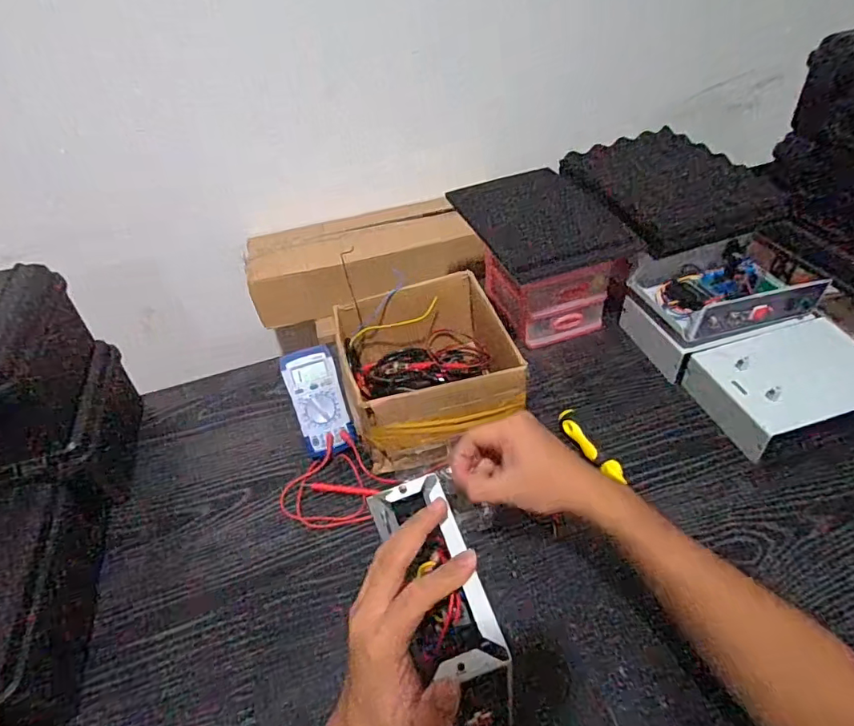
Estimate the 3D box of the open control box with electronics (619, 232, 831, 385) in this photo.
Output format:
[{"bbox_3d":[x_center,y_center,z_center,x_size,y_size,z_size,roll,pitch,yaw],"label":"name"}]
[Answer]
[{"bbox_3d":[0.410,-0.080,0.724,0.198,0.103,0.165,-21,46,-13],"label":"open control box with electronics"}]

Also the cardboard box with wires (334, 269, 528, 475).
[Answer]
[{"bbox_3d":[0.005,0.000,0.677,0.212,0.109,0.236,-14,44,-7],"label":"cardboard box with wires"}]

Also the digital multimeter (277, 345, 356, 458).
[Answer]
[{"bbox_3d":[-0.143,0.049,0.666,0.067,0.028,0.145,-17,83,-10],"label":"digital multimeter"}]

